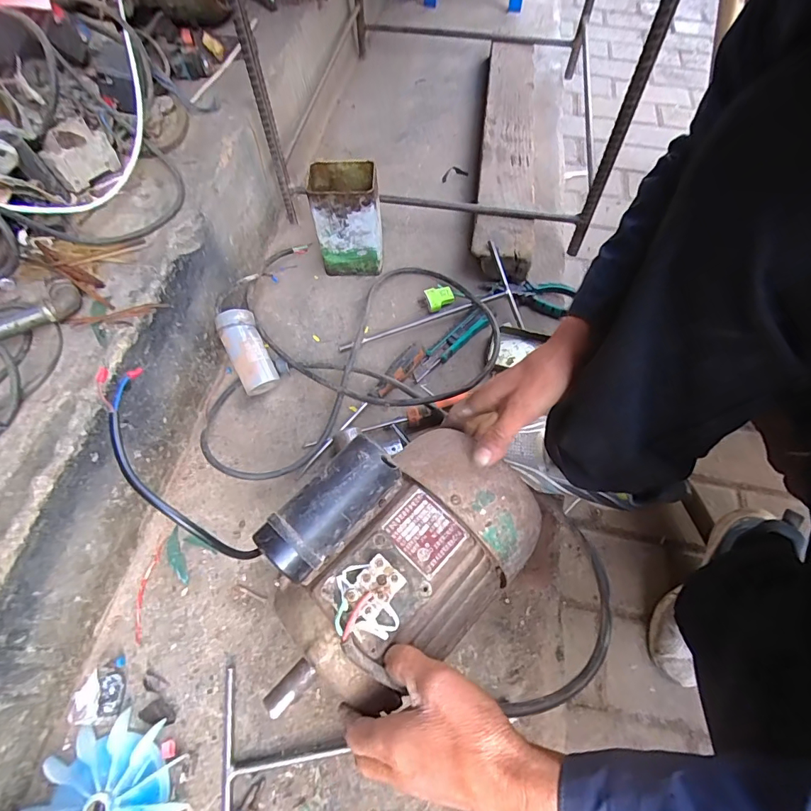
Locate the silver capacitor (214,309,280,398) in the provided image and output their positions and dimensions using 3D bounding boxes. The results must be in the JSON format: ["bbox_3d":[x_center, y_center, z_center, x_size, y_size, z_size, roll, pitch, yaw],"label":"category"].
[{"bbox_3d":[-0.222,-0.078,0.606,0.050,0.048,0.114,-24,89,-11],"label":"silver capacitor"}]

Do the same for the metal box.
[{"bbox_3d":[-0.089,-0.288,0.684,0.103,0.159,0.088,-11,63,-5],"label":"metal box"}]

